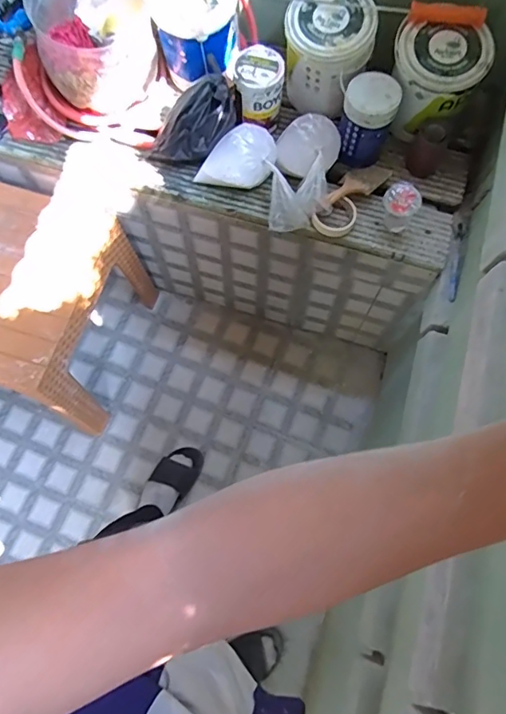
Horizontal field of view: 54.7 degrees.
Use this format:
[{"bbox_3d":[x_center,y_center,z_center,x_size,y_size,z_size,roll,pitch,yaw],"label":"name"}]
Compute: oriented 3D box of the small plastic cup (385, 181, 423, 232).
[{"bbox_3d":[0.303,-0.309,1.018,0.072,0.096,0.064,22,72,6],"label":"small plastic cup"}]

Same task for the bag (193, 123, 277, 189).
[{"bbox_3d":[-0.038,-0.422,1.035,0.172,0.093,0.090,-3,71,-2],"label":"bag"}]

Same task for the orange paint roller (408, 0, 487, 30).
[{"bbox_3d":[0.369,-0.653,0.930,0.136,0.032,0.033,14,72,4],"label":"orange paint roller"}]

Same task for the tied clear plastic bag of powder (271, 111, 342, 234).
[{"bbox_3d":[0.108,-0.383,1.024,0.134,0.101,0.215,7,71,1],"label":"tied clear plastic bag of powder"}]

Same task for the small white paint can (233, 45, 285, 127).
[{"bbox_3d":[0.010,-0.573,1.037,0.098,0.111,0.090,0,71,-1],"label":"small white paint can"}]

